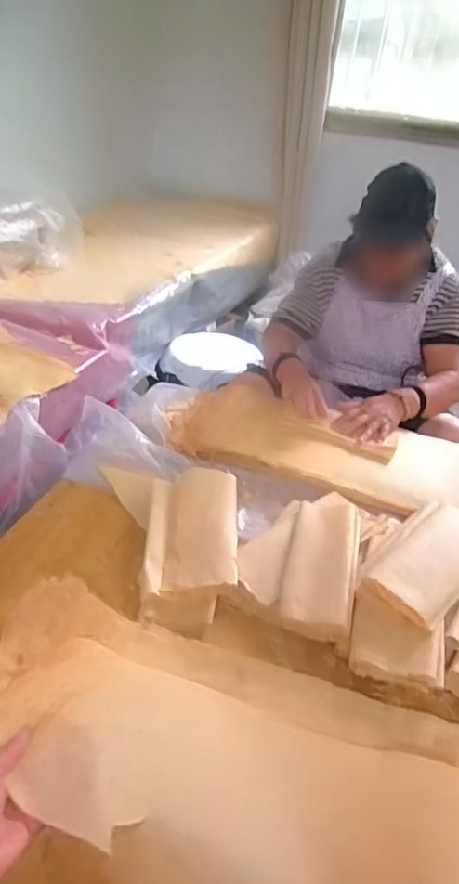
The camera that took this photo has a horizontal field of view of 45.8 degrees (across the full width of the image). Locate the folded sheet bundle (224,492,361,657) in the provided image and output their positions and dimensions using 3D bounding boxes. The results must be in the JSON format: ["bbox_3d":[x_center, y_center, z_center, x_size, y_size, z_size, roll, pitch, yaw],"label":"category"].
[{"bbox_3d":[0.120,0.181,0.911,0.183,0.057,0.310,12,34,9],"label":"folded sheet bundle"}]

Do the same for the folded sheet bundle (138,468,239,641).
[{"bbox_3d":[-0.064,0.168,0.913,0.150,0.061,0.317,4,33,-4],"label":"folded sheet bundle"}]

